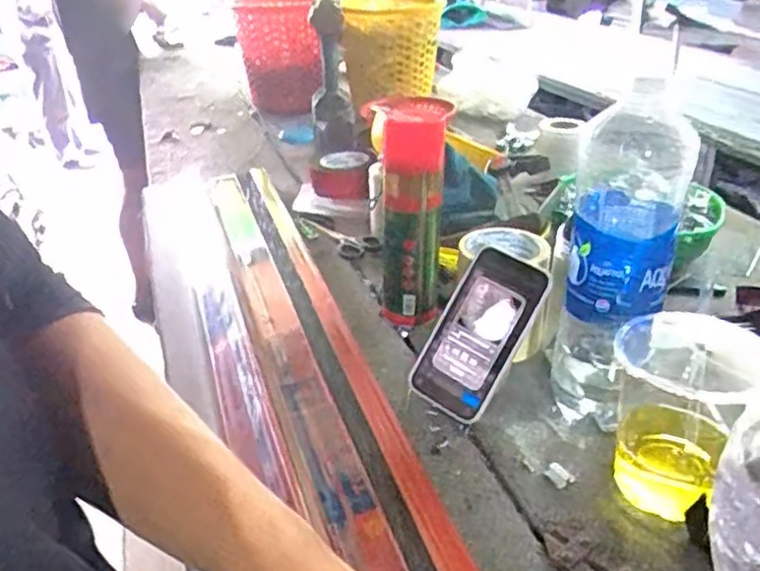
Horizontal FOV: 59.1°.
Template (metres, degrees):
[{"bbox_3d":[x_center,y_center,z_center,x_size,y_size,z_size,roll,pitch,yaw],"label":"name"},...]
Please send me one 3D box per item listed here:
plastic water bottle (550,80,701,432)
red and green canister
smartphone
[{"bbox_3d":[0.204,-0.014,0.580,0.085,0.295,0.085,6,31,16],"label":"plastic water bottle"},{"bbox_3d":[0.032,-0.080,0.747,0.083,0.258,0.076,2,30,9],"label":"red and green canister"},{"bbox_3d":[0.094,0.046,0.656,0.088,0.162,0.015,30,5,31],"label":"smartphone"}]

